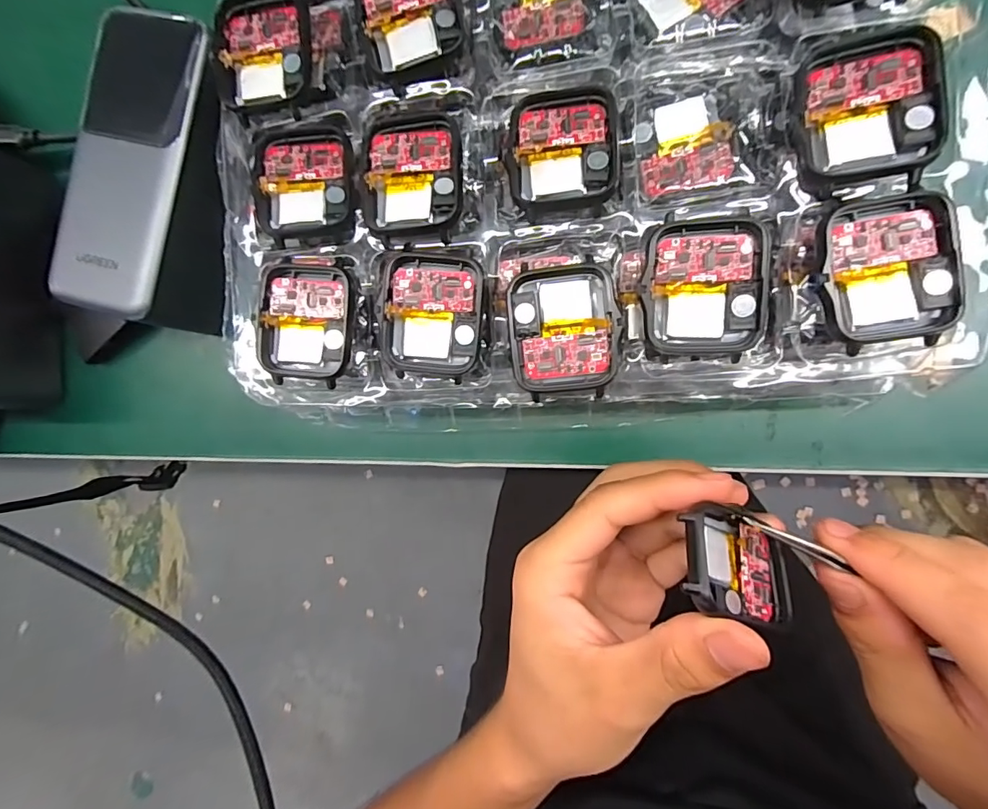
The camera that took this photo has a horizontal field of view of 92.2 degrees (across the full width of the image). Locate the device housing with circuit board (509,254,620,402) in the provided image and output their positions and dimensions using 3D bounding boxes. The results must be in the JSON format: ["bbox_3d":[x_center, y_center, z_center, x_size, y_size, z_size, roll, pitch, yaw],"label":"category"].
[{"bbox_3d":[0.024,-0.026,0.167,0.037,0.006,0.044,-6,90,10],"label":"device housing with circuit board"}]

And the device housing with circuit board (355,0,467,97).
[{"bbox_3d":[-0.030,-0.142,0.172,0.037,0.005,0.049,-11,88,9],"label":"device housing with circuit board"}]

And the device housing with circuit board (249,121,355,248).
[{"bbox_3d":[-0.073,-0.087,0.184,0.038,0.009,0.052,-9,88,9],"label":"device housing with circuit board"}]

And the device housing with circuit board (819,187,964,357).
[{"bbox_3d":[0.121,-0.041,0.148,0.038,0.010,0.045,-6,89,9],"label":"device housing with circuit board"}]

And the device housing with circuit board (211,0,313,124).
[{"bbox_3d":[-0.089,-0.134,0.184,0.040,0.010,0.044,-5,89,9],"label":"device housing with circuit board"}]

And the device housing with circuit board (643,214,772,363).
[{"bbox_3d":[0.070,-0.038,0.157,0.038,0.007,0.044,1,91,10],"label":"device housing with circuit board"}]

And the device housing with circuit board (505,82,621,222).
[{"bbox_3d":[0.024,-0.090,0.169,0.038,0.010,0.046,-2,89,9],"label":"device housing with circuit board"}]

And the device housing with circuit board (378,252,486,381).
[{"bbox_3d":[-0.023,-0.033,0.178,0.037,0.011,0.043,5,92,10],"label":"device housing with circuit board"}]

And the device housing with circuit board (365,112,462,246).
[{"bbox_3d":[-0.029,-0.084,0.174,0.037,0.005,0.044,1,90,9],"label":"device housing with circuit board"}]

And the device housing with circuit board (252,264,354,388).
[{"bbox_3d":[-0.073,-0.032,0.184,0.037,0.005,0.045,3,90,9],"label":"device housing with circuit board"}]

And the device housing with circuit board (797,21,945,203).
[{"bbox_3d":[0.115,-0.091,0.147,0.036,0.010,0.047,-3,89,9],"label":"device housing with circuit board"}]

